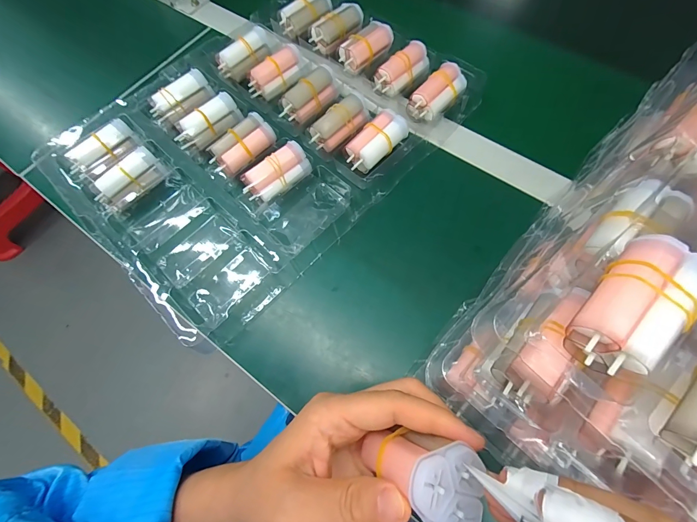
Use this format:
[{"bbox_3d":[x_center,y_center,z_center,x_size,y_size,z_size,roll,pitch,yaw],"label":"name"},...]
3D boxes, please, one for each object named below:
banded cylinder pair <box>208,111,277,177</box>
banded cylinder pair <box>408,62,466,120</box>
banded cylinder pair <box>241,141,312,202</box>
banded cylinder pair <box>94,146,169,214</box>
[{"bbox_3d":[-0.106,-0.114,0.327,0.034,0.025,0.067,38,75,17],"label":"banded cylinder pair"},{"bbox_3d":[0.097,-0.179,0.350,0.035,0.026,0.068,38,75,16],"label":"banded cylinder pair"},{"bbox_3d":[-0.070,-0.084,0.321,0.067,0.028,0.028,-36,70,-11],"label":"banded cylinder pair"},{"bbox_3d":[-0.207,-0.076,0.311,0.063,0.031,0.023,-40,71,-12],"label":"banded cylinder pair"}]

